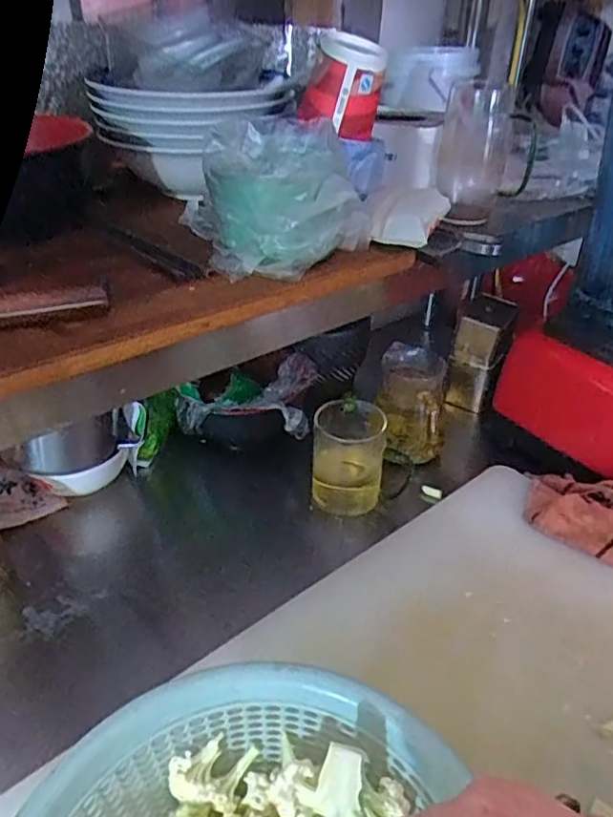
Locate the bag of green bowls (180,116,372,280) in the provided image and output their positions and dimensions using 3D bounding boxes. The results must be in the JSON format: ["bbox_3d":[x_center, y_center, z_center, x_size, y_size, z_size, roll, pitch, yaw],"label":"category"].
[{"bbox_3d":[-0.027,-0.178,0.507,0.125,0.088,0.132,-14,39,-21],"label":"bag of green bowls"}]

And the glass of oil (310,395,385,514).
[{"bbox_3d":[0.048,0.056,0.715,0.079,0.112,0.069,4,36,4],"label":"glass of oil"}]

